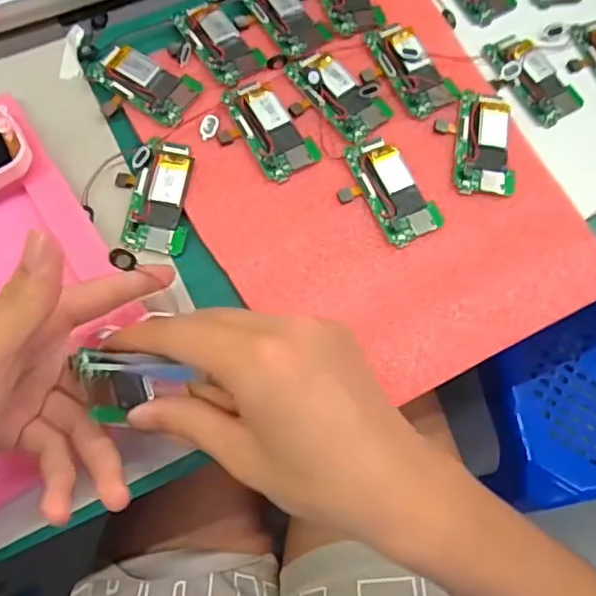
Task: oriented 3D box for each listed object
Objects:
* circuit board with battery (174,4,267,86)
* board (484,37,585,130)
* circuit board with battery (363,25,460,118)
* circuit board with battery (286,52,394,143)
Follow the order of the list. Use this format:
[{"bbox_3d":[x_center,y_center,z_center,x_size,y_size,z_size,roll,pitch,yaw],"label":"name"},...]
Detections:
[{"bbox_3d":[-0.055,-0.177,0.399,0.035,0.004,0.069,-35,76,-11],"label":"circuit board with battery"},{"bbox_3d":[0.165,-0.157,0.406,0.042,0.004,0.073,-32,75,-10],"label":"board"},{"bbox_3d":[0.076,-0.157,0.393,0.036,0.012,0.072,-30,75,-10],"label":"circuit board with battery"},{"bbox_3d":[0.027,-0.138,0.387,0.038,0.009,0.070,-41,77,-13],"label":"circuit board with battery"}]

